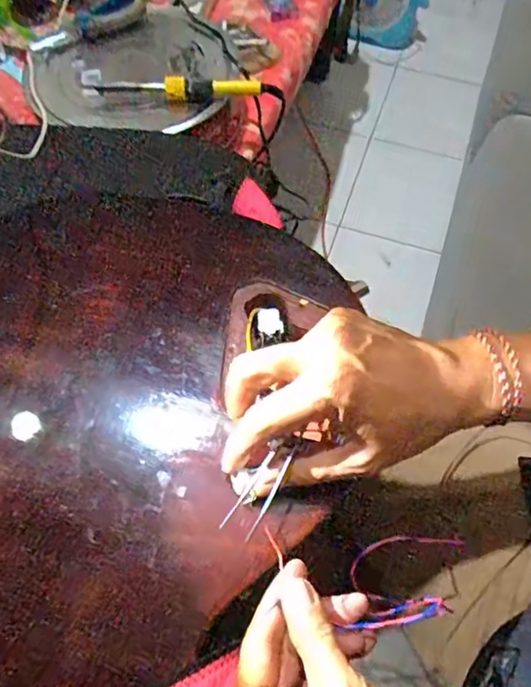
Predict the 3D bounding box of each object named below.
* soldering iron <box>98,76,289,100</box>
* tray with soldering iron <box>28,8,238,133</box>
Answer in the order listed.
[{"bbox_3d":[-0.088,-0.300,0.654,0.214,0.028,0.023,0,61,-1],"label":"soldering iron"},{"bbox_3d":[-0.166,-0.348,0.704,0.244,0.032,0.196,-8,61,-6],"label":"tray with soldering iron"}]

